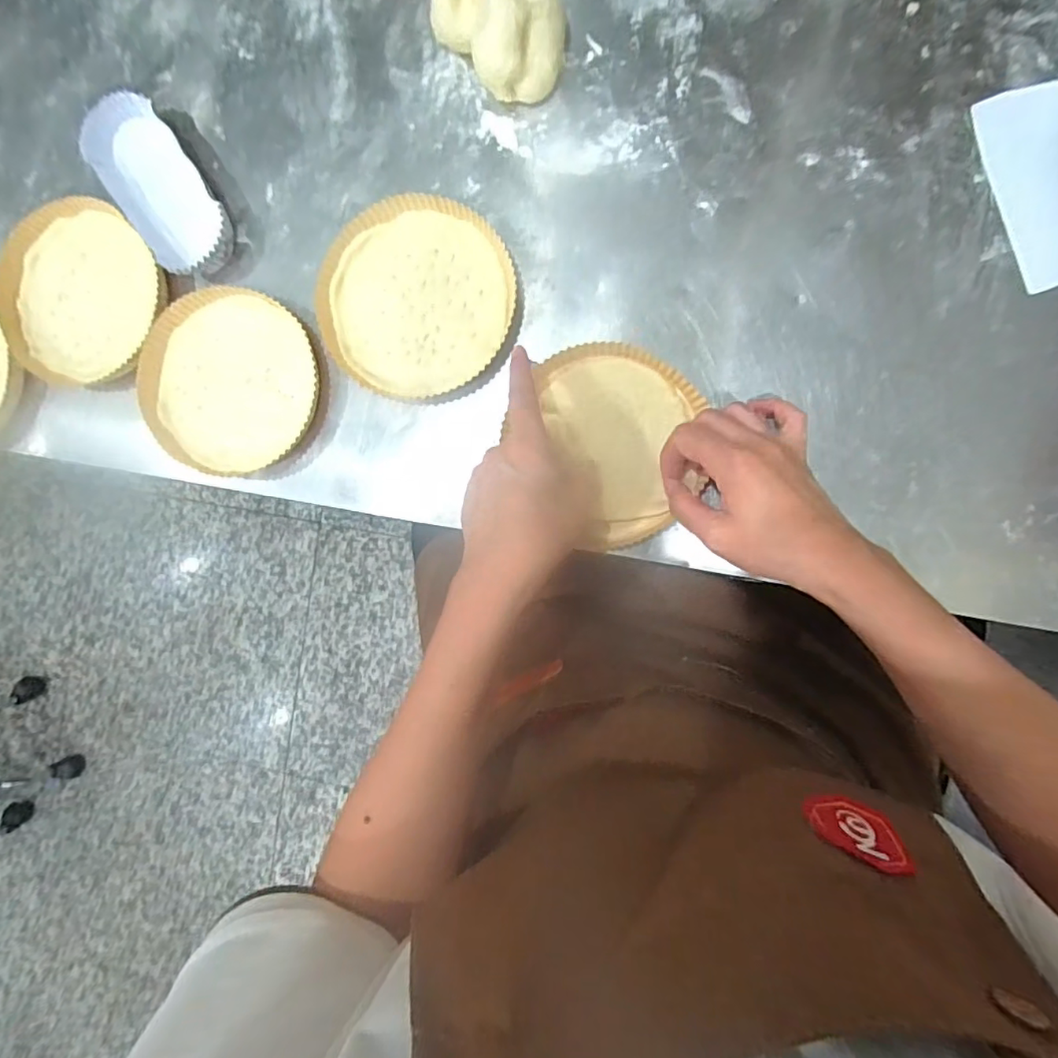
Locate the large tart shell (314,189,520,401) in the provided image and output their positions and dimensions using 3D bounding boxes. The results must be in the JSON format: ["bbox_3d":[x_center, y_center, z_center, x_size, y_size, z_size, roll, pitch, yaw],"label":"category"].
[{"bbox_3d":[-0.088,-0.177,0.434,0.150,0.016,0.144,6,92,8],"label":"large tart shell"}]

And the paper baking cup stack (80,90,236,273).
[{"bbox_3d":[-0.298,-0.273,0.456,0.070,0.024,0.154,-36,87,7],"label":"paper baking cup stack"}]

